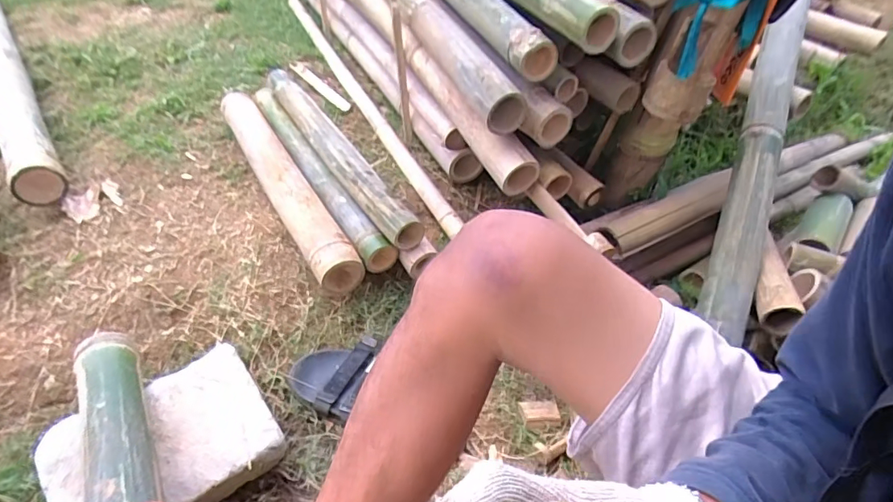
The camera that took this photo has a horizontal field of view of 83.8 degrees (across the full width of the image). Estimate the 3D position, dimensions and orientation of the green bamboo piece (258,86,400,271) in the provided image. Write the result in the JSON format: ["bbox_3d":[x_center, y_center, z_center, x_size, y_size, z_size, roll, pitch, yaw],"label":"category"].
[{"bbox_3d":[-0.281,-0.181,1.008,0.054,0.056,0.642,-24,47,-24],"label":"green bamboo piece"}]

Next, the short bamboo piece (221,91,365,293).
[{"bbox_3d":[-0.333,-0.150,0.992,0.077,0.089,0.637,-21,50,-24],"label":"short bamboo piece"}]

